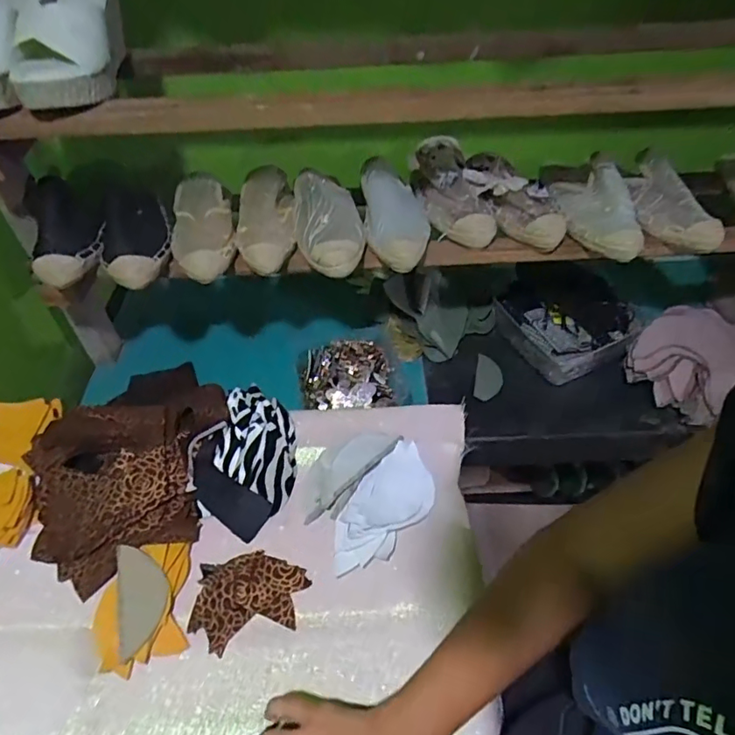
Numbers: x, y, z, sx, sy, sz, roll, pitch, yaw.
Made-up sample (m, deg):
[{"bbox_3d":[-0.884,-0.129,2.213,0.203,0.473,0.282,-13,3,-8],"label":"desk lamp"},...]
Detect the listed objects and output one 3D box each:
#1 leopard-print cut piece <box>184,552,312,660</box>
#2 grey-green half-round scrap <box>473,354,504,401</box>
[{"bbox_3d":[-0.116,0.221,0.517,0.110,0.008,0.082,-13,56,-14],"label":"leopard-print cut piece"},{"bbox_3d":[0.192,0.017,0.831,0.042,0.008,0.075,10,69,5],"label":"grey-green half-round scrap"}]

